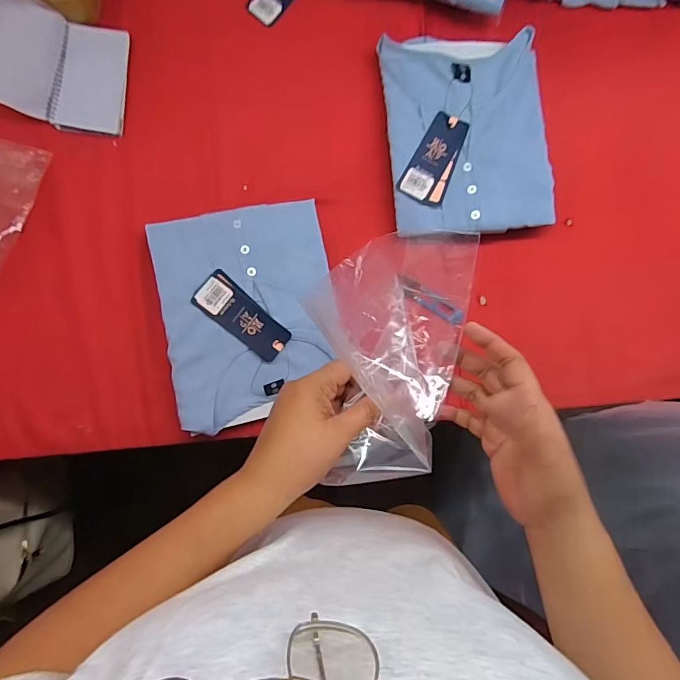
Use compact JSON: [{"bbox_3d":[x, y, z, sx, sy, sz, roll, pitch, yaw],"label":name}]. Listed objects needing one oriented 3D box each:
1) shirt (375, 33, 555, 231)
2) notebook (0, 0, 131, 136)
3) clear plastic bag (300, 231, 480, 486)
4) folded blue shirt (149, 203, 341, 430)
[{"bbox_3d":[0.168,-0.271,0.577,0.210,0.022,0.257,-3,83,-6],"label":"shirt"},{"bbox_3d":[-0.345,-0.338,0.530,0.145,0.066,0.138,4,83,-5],"label":"notebook"},{"bbox_3d":[0.039,0.014,0.399,0.136,0.062,0.221,8,82,-4],"label":"clear plastic bag"},{"bbox_3d":[-0.110,-0.035,0.542,0.207,0.046,0.264,-9,84,-7],"label":"folded blue shirt"}]

